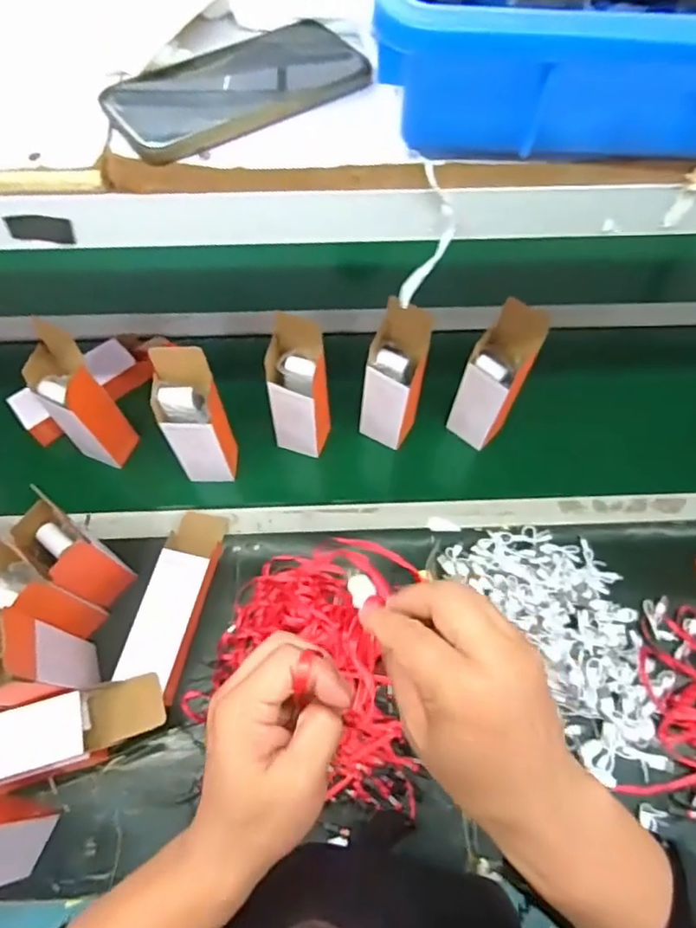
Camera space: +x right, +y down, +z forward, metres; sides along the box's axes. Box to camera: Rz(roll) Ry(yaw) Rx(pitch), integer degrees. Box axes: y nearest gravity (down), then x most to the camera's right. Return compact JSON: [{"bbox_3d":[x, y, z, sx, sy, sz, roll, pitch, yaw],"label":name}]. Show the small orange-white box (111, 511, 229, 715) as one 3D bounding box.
[{"bbox_3d":[-0.216,0.166,0.743,0.069,0.058,0.237,10,65,3],"label":"small orange-white box"}]

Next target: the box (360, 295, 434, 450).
[{"bbox_3d":[0.062,-0.108,0.785,0.075,0.209,0.093,22,66,8],"label":"box"}]

